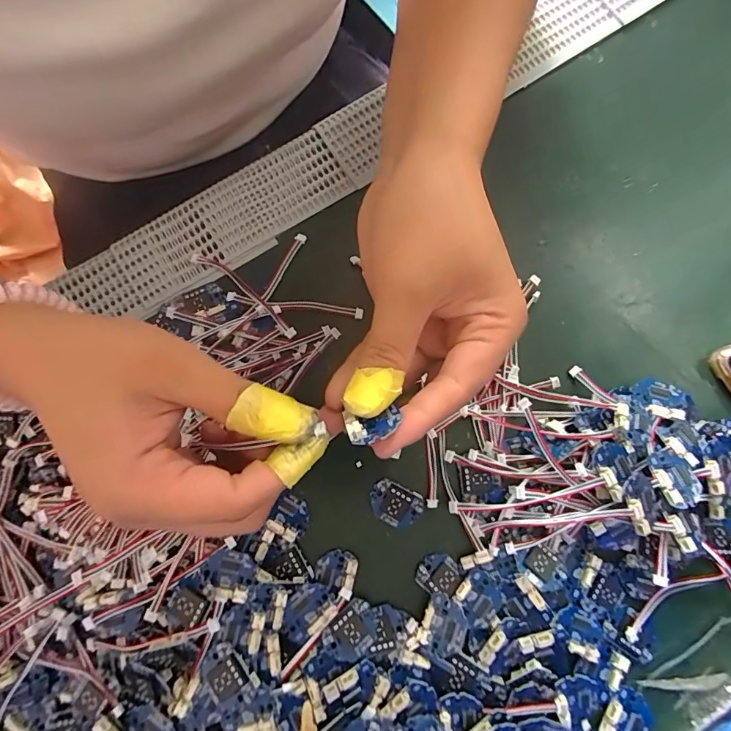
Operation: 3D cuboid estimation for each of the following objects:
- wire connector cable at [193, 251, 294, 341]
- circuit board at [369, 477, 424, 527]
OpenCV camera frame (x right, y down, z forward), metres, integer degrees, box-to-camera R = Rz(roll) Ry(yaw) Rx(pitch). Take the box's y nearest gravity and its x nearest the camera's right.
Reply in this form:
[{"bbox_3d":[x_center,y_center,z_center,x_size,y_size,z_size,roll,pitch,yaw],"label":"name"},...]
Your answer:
[{"bbox_3d":[-0.074,-0.045,0.263,0.082,0.005,0.011,39,82,3],"label":"wire connector cable"},{"bbox_3d":[0.017,0.079,0.245,0.030,0.005,0.022,24,82,1],"label":"circuit board"}]

